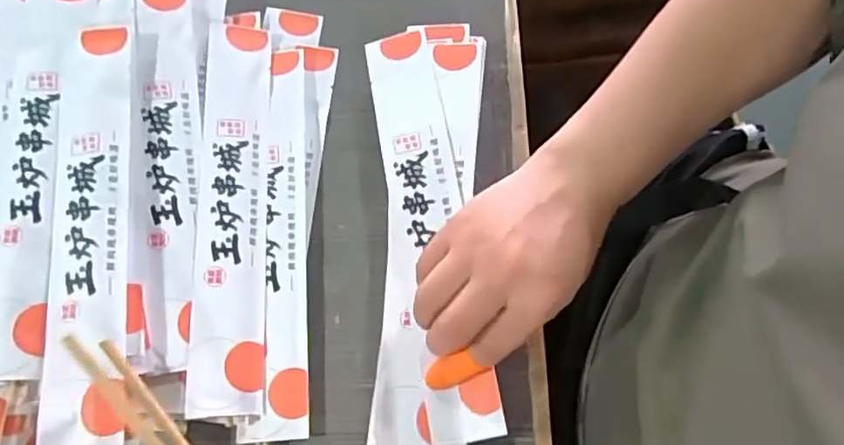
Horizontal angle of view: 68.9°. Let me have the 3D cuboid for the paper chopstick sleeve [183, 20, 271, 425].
[{"bbox_3d":[-0.128,-0.017,0.417,0.043,0.004,0.278,3,68,-19],"label":"paper chopstick sleeve"}]

